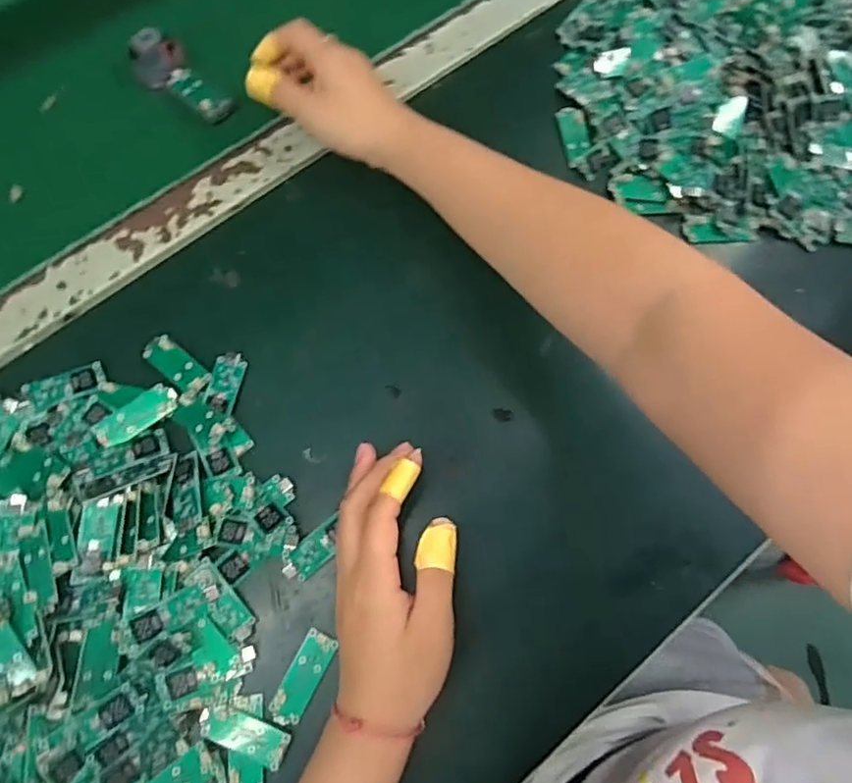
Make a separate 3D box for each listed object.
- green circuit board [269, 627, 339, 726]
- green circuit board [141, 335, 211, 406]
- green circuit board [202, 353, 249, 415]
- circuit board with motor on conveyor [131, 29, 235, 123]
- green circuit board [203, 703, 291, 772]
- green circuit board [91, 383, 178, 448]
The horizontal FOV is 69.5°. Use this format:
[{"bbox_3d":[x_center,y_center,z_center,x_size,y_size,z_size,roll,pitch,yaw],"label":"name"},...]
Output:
[{"bbox_3d":[-0.070,0.164,0.352,0.019,0.006,0.050,25,74,5],"label":"green circuit board"},{"bbox_3d":[-0.165,-0.017,0.402,0.051,0.004,0.025,40,76,9],"label":"green circuit board"},{"bbox_3d":[-0.131,-0.006,0.400,0.019,0.004,0.044,15,64,-10],"label":"green circuit board"},{"bbox_3d":[-0.185,-0.237,0.467,0.086,0.028,0.033,41,76,10],"label":"circuit board with motor on conveyor"},{"bbox_3d":[-0.098,0.188,0.337,0.046,0.005,0.019,27,74,6],"label":"green circuit board"},{"bbox_3d":[-0.182,0.015,0.387,0.052,0.005,0.022,-39,78,-12],"label":"green circuit board"}]

